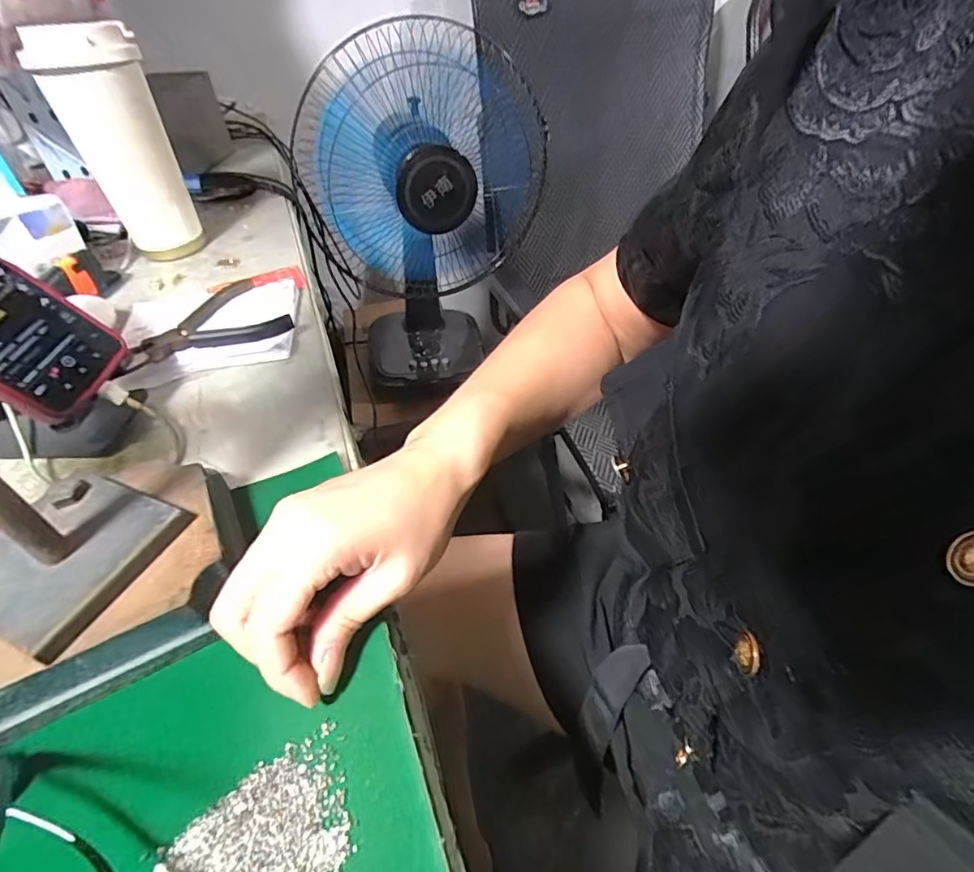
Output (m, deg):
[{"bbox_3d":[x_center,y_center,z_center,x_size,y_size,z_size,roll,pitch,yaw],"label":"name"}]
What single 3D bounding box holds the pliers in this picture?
[{"bbox_3d":[-0.239,-0.102,0.453,0.126,0.013,0.099,-18,47,-15],"label":"pliers"}]

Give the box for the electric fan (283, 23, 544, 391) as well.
[{"bbox_3d":[-0.079,-0.294,0.782,0.296,0.494,0.197,1,45,4],"label":"electric fan"}]

